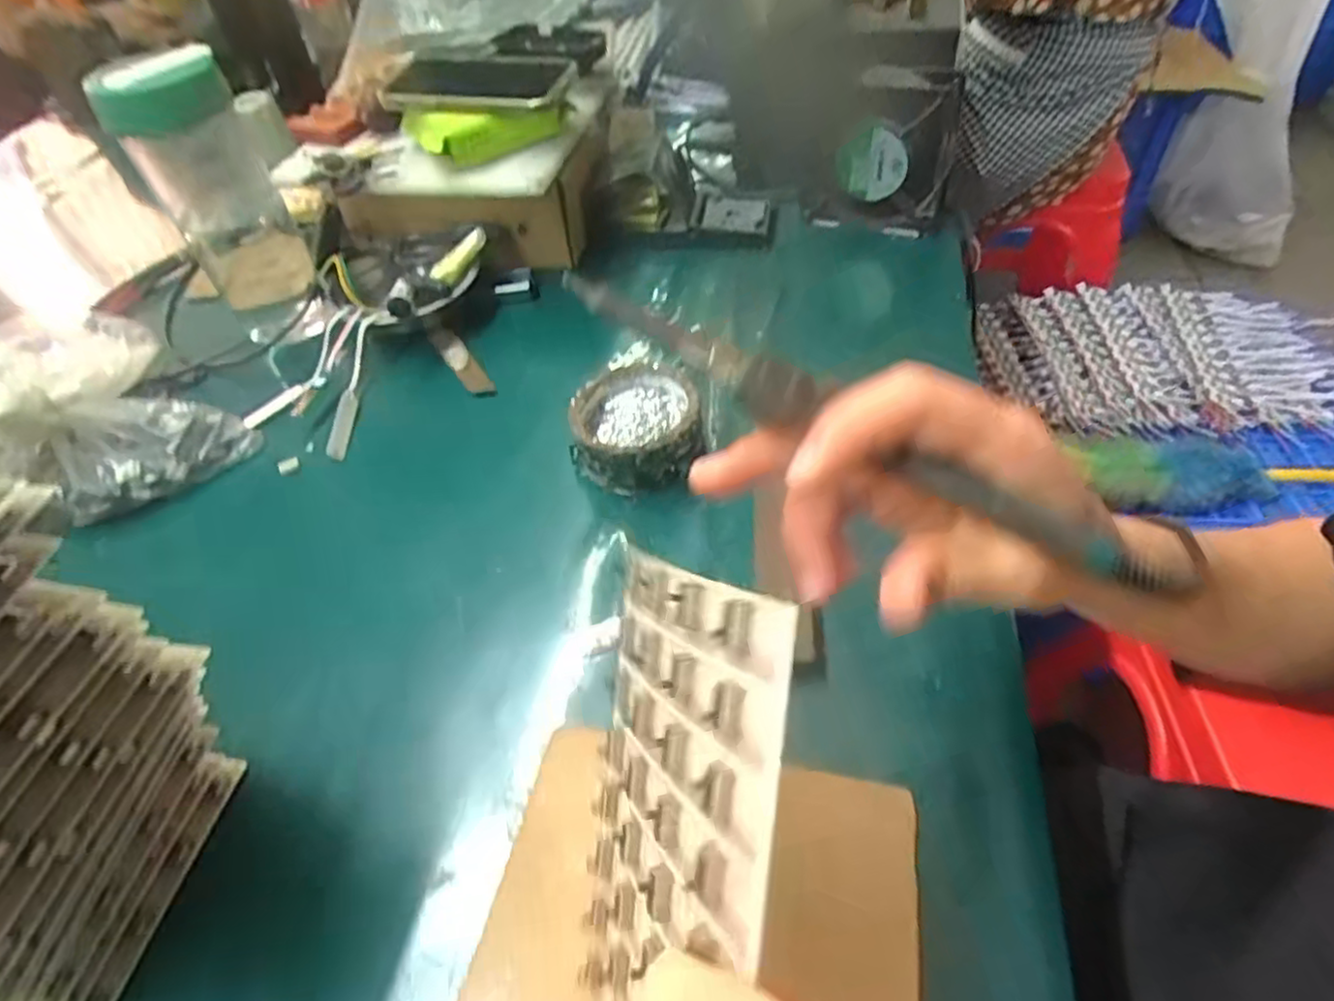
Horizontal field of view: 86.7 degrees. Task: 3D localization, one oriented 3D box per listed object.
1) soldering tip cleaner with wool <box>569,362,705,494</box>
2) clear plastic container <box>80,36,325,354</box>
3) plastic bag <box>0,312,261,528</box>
[{"bbox_3d":[-0.019,-0.045,0.464,0.083,0.045,0.082,0,49,6],"label":"soldering tip cleaner with wool"},{"bbox_3d":[-0.335,-0.221,0.541,0.080,0.198,0.080,-30,52,-19],"label":"clear plastic container"},{"bbox_3d":[-0.418,-0.064,0.497,0.191,0.079,0.144,29,58,28],"label":"plastic bag"}]

